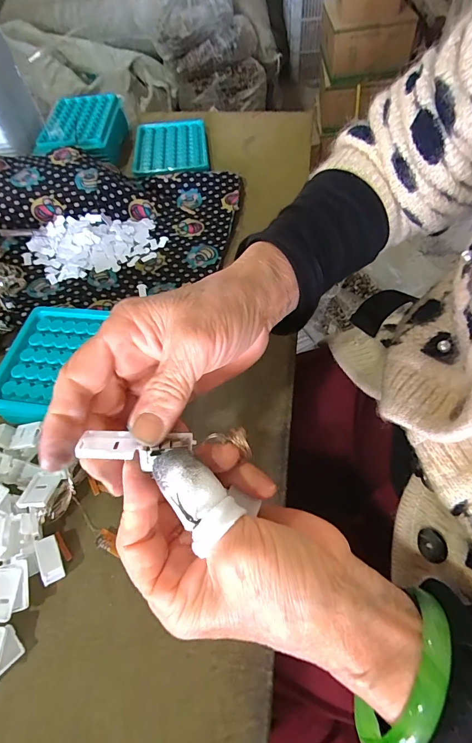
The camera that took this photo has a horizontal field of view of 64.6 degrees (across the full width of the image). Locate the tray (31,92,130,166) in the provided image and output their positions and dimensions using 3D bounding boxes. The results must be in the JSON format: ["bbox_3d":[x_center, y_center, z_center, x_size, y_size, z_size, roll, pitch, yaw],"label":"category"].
[{"bbox_3d":[-0.205,-0.325,0.507,0.103,0.038,0.147,1,59,4],"label":"tray"}]

